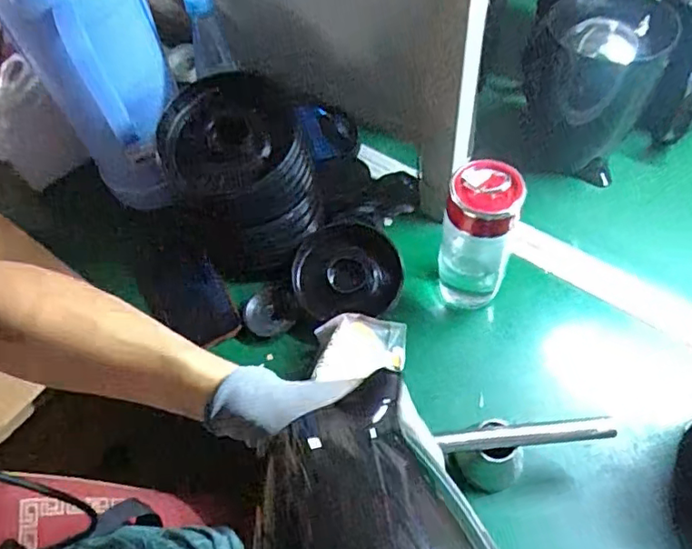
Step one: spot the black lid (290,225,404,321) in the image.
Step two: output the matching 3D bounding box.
[{"bbox_3d":[0.001,0.000,0.638,0.117,0.031,0.113,-5,55,1],"label":"black lid"}]

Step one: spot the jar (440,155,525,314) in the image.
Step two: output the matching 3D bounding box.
[{"bbox_3d":[0.132,-0.030,0.588,0.069,0.188,0.062,12,57,13],"label":"jar"}]

